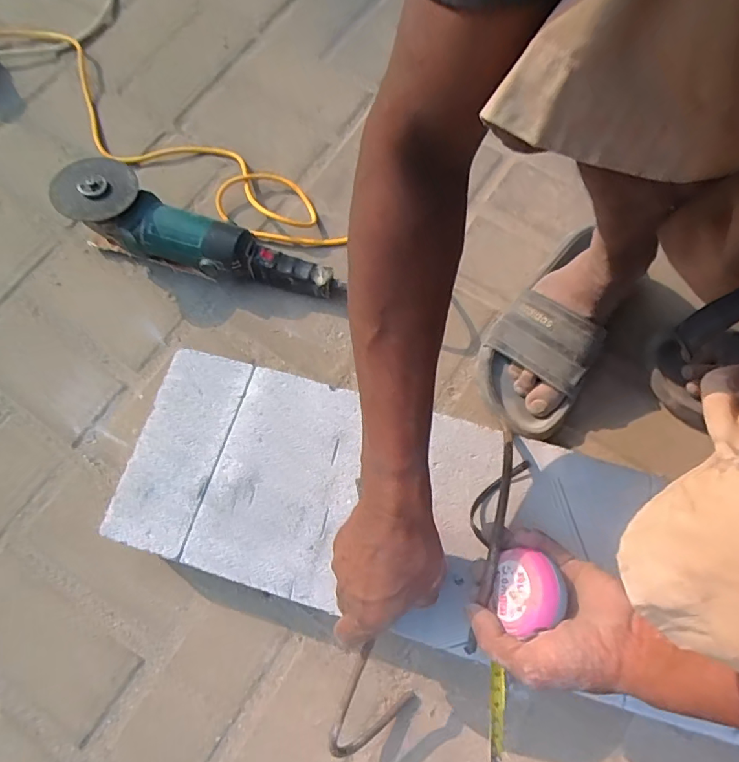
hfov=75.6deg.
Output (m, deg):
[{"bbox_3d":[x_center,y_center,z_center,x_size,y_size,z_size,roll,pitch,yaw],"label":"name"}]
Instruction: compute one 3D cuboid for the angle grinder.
[{"bbox_3d":[-0.197,-0.168,0.588,0.332,0.092,0.082,20,69,-8],"label":"angle grinder"}]

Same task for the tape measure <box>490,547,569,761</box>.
[{"bbox_3d":[0.110,0.204,0.363,0.043,0.039,0.145,14,86,5],"label":"tape measure"}]

